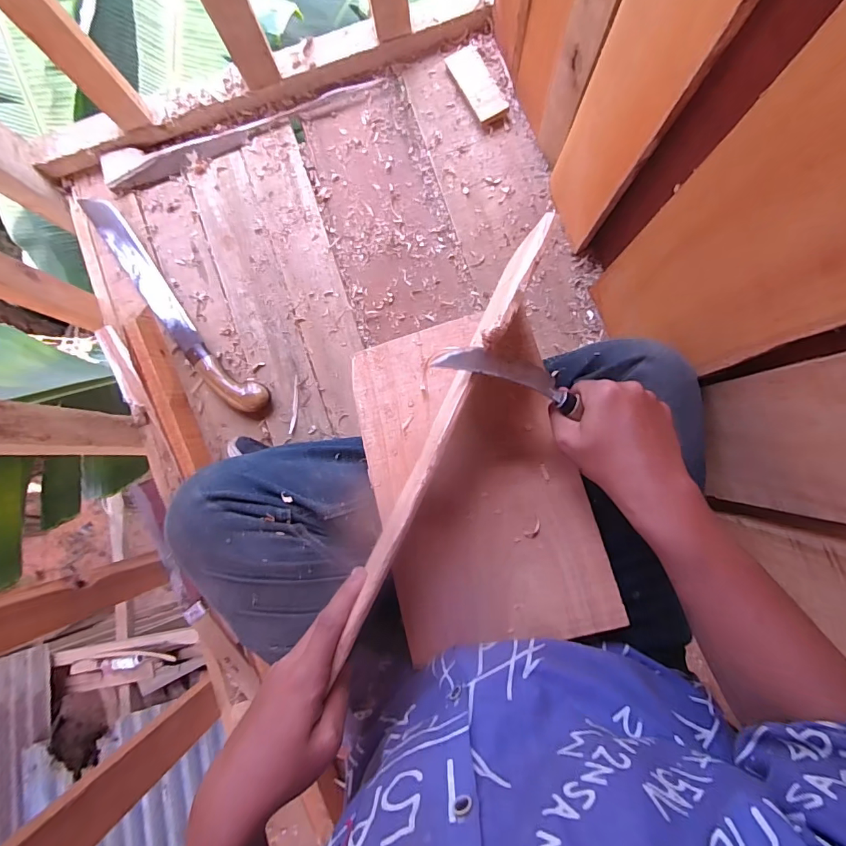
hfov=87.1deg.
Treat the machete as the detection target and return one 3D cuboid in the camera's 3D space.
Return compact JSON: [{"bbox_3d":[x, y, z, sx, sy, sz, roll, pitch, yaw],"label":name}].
[{"bbox_3d":[-0.389,-0.182,0.686,0.059,0.030,0.435,-41,83,2],"label":"machete"}]

